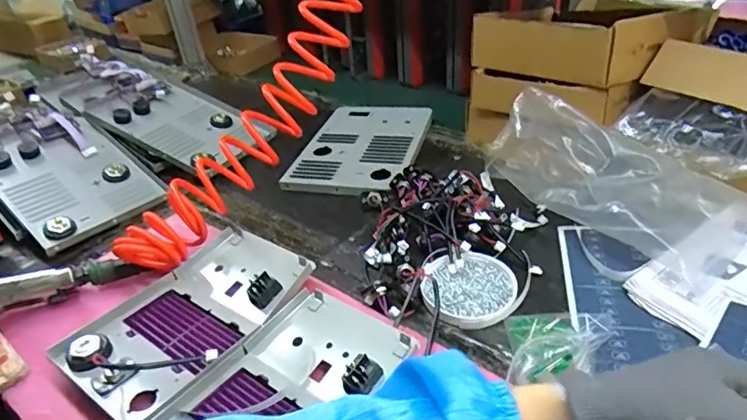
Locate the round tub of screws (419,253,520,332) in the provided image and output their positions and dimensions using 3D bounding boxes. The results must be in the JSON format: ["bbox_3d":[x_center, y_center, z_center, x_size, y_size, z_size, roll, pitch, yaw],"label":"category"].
[{"bbox_3d":[0.099,0.078,0.533,0.094,0.023,0.093,-5,35,3],"label":"round tub of screws"}]

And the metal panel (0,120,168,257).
[{"bbox_3d":[-0.471,-0.053,0.783,0.292,0.028,0.169,33,49,29],"label":"metal panel"}]

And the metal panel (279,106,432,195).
[{"bbox_3d":[-0.018,-0.106,0.825,0.186,0.014,0.268,0,34,15],"label":"metal panel"}]

